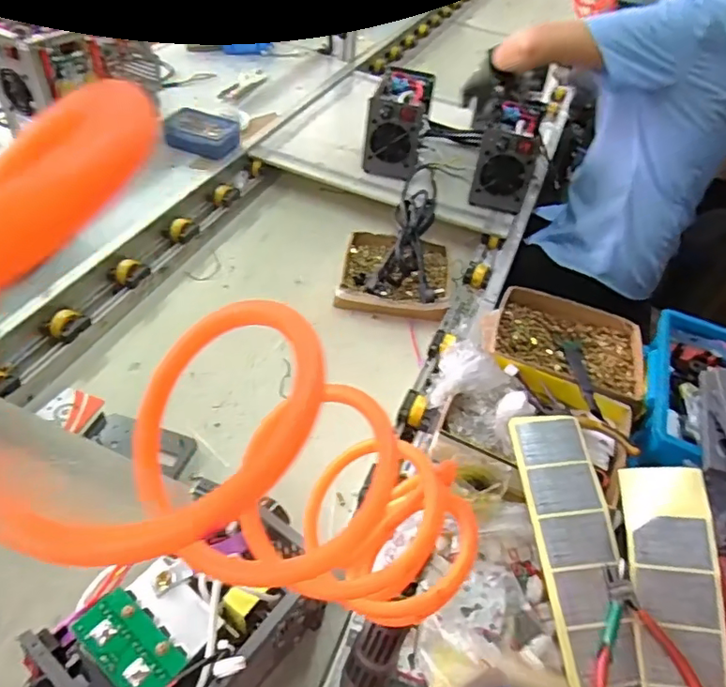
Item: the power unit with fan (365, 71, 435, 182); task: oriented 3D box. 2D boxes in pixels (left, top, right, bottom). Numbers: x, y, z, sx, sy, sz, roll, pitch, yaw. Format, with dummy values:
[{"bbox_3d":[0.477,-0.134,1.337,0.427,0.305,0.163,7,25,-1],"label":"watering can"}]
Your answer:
[{"bbox_3d":[0.079,-0.482,1.205,0.118,0.164,0.191,10,46,3],"label":"power unit with fan"}]

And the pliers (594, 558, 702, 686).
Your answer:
[{"bbox_3d":[0.277,0.300,0.558,0.117,0.011,0.136,1,62,-7],"label":"pliers"}]

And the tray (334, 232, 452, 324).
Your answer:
[{"bbox_3d":[0.061,-0.131,1.045,0.212,0.043,0.196,10,46,2],"label":"tray"}]

